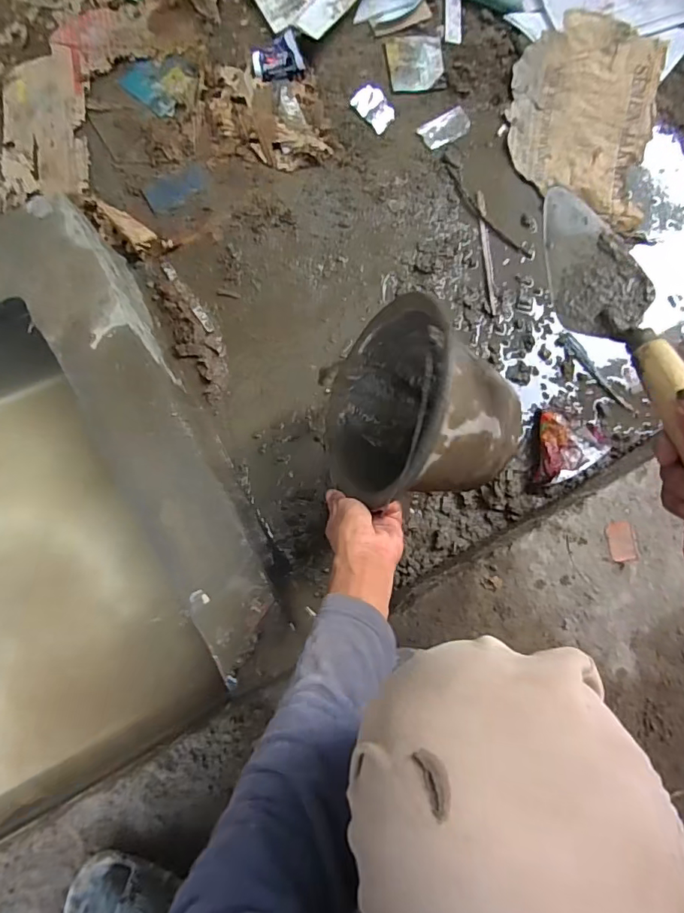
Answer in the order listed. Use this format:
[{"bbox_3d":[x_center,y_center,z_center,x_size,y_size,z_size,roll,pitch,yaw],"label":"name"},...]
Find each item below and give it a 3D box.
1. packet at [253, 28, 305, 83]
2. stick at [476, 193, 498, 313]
[{"bbox_3d":[-0.113,-0.708,0.878,0.089,0.028,0.064,-20,119,12],"label":"packet"},{"bbox_3d":[0.265,-0.375,0.897,0.016,0.013,0.241,-4,83,-2],"label":"stick"}]

